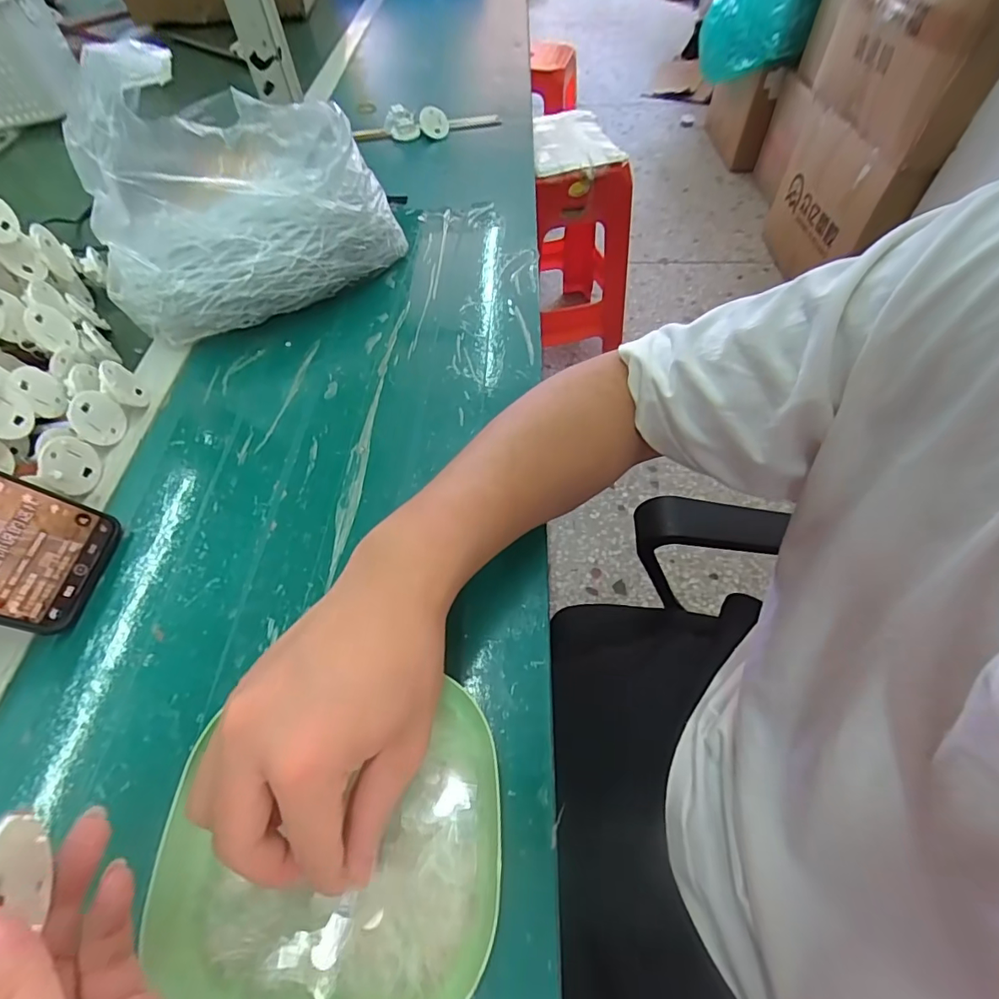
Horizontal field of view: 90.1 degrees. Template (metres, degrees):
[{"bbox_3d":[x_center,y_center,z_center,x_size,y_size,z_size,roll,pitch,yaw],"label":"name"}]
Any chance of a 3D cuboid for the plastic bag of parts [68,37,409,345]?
[{"bbox_3d":[-0.206,-0.242,0.405,0.245,0.166,0.102,-27,60,-15],"label":"plastic bag of parts"}]

